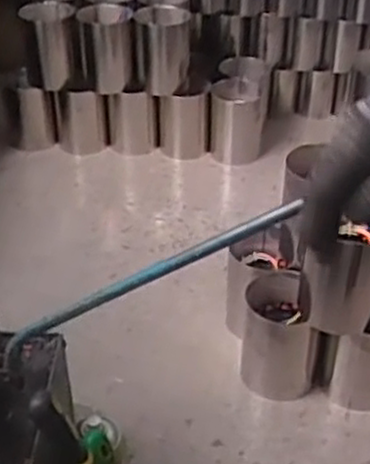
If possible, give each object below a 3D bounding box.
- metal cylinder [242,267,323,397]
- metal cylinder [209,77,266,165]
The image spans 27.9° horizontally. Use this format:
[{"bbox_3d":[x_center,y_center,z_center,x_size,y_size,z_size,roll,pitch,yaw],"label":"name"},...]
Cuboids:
[{"bbox_3d":[0.148,0.158,1.164,0.114,0.162,0.127,5,37,4],"label":"metal cylinder"},{"bbox_3d":[0.122,-0.255,1.693,0.104,0.165,0.109,1,37,-1],"label":"metal cylinder"}]

